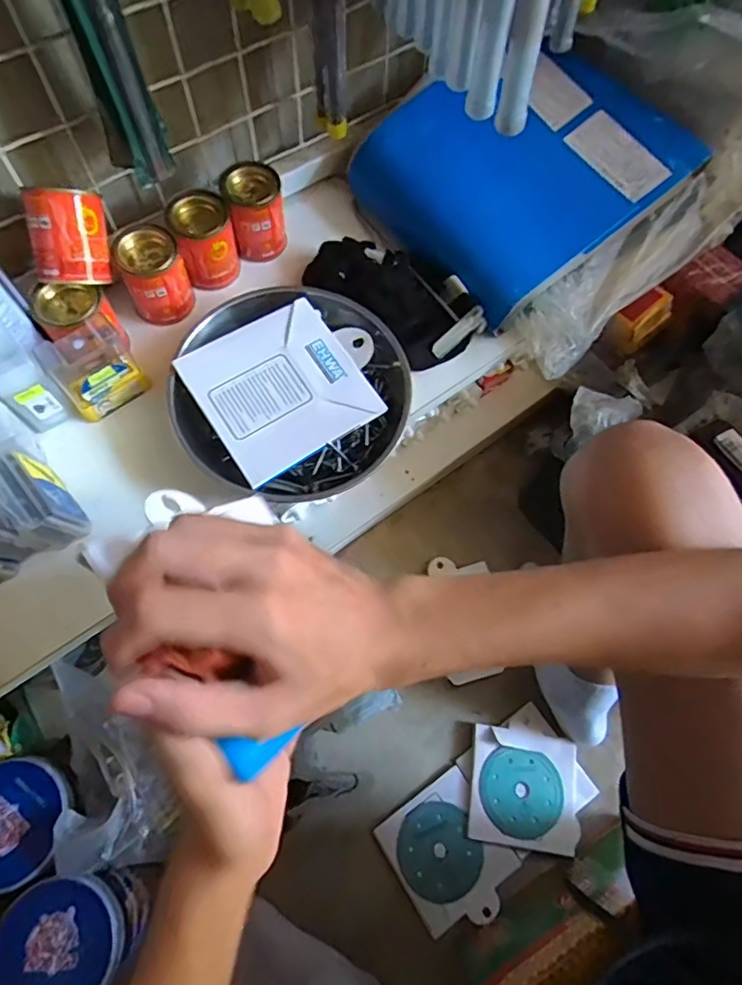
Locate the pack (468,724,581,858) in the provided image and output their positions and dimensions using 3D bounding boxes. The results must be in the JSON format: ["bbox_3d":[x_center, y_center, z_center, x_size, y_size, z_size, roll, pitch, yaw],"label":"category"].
[{"bbox_3d":[0.192,0.369,0.680,0.128,0.013,0.125,9,67,3],"label":"pack"}]

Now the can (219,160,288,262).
[{"bbox_3d":[-0.108,-0.263,0.515,0.051,0.067,0.049,0,67,-1],"label":"can"}]

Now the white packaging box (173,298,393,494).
[{"bbox_3d":[-0.068,-0.095,0.457,0.147,0.015,0.128,-32,71,-13],"label":"white packaging box"}]

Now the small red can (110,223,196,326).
[{"bbox_3d":[-0.191,-0.191,0.483,0.053,0.068,0.048,-26,70,-12],"label":"small red can"}]

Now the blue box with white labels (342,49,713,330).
[{"bbox_3d":[0.148,-0.322,0.537,0.256,0.073,0.224,-34,71,-14],"label":"blue box with white labels"}]

